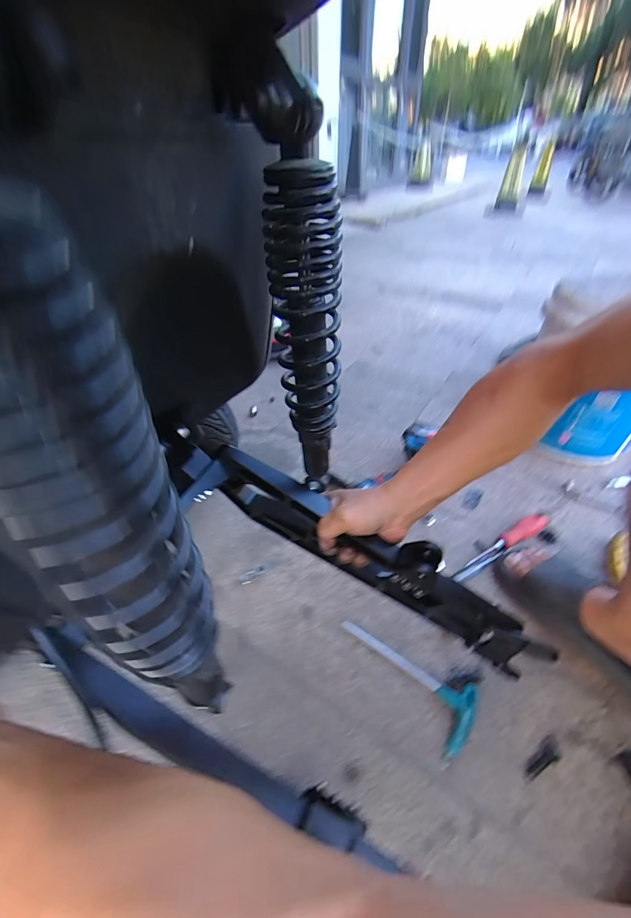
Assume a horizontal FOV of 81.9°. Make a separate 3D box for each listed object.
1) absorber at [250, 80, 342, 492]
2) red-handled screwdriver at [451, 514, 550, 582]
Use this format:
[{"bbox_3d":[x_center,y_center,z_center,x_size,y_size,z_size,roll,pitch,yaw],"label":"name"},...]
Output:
[{"bbox_3d":[-0.006,-0.079,0.302,0.051,0.314,0.046,-2,41,-2],"label":"absorber"},{"bbox_3d":[0.329,0.150,0.643,0.229,0.025,0.028,-20,45,-21],"label":"red-handled screwdriver"}]

